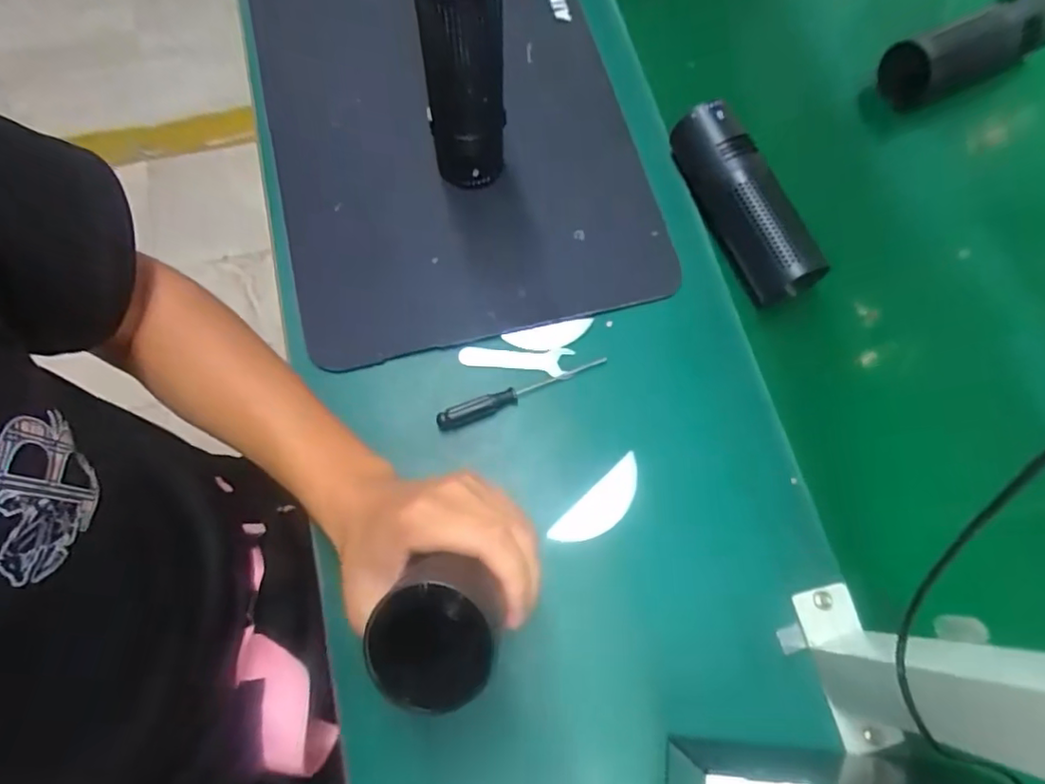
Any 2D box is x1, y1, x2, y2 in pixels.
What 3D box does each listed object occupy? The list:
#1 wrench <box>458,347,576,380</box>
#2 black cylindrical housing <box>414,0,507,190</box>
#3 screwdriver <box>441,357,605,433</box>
[{"bbox_3d":[-0.005,-0.023,0.455,0.085,0.008,0.023,1,72,-2],"label":"wrench"},{"bbox_3d":[-0.041,-0.218,0.412,0.055,0.161,0.060,-6,73,-5],"label":"black cylindrical housing"},{"bbox_3d":[0.000,-0.002,0.438,0.131,0.019,0.013,-22,75,-9],"label":"screwdriver"}]

